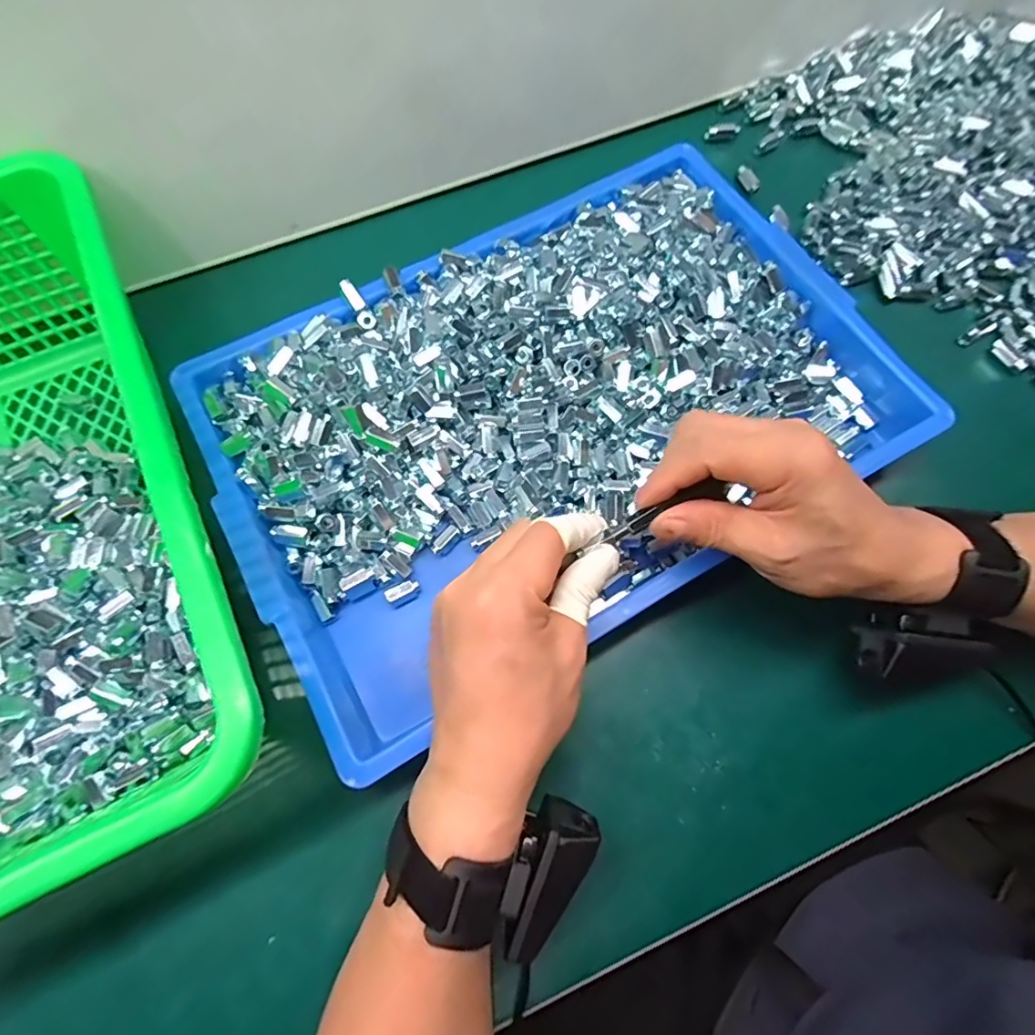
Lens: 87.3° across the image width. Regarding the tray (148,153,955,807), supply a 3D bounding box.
[{"bbox_3d":[0.024,-0.075,0.367,0.430,0.043,0.291,-29,73,-9],"label":"tray"}]

